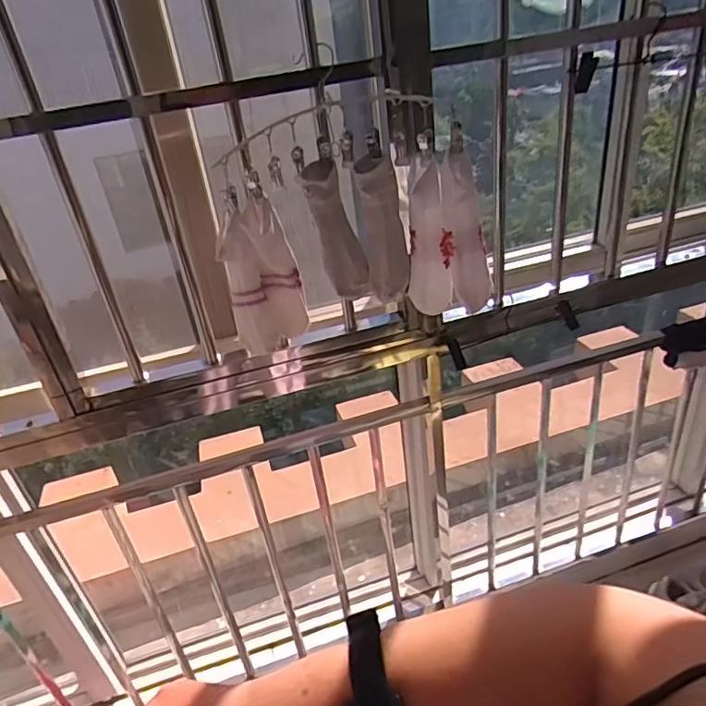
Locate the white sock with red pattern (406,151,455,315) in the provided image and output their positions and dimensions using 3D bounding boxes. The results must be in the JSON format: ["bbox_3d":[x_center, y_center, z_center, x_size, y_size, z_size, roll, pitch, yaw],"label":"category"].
[{"bbox_3d":[0.114,-0.172,0.823,0.074,0.239,0.012,13,35,32],"label":"white sock with red pattern"}]

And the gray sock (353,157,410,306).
[{"bbox_3d":[0.047,-0.185,0.830,0.068,0.212,0.037,-2,31,9],"label":"gray sock"}]

